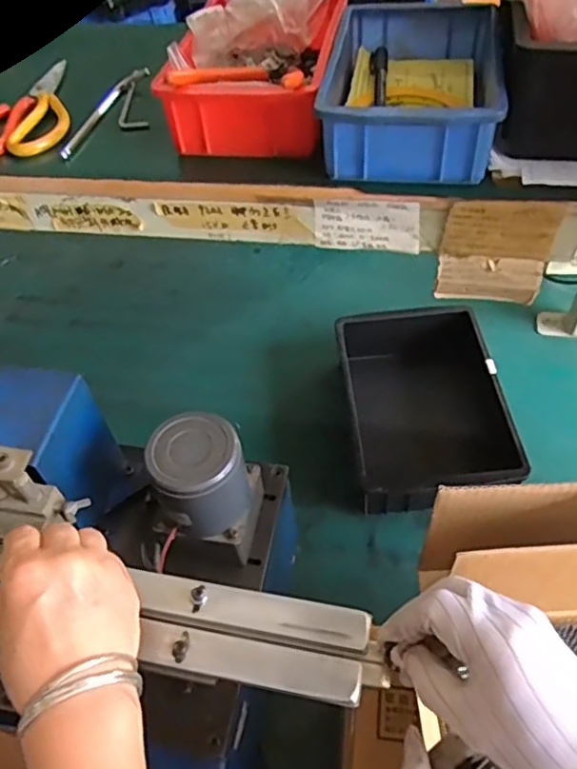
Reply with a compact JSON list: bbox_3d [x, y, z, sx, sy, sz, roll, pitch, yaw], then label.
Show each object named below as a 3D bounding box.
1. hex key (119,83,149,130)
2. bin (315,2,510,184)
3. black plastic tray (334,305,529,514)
[{"bbox_3d":[-0.150,-0.262,0.578,0.025,0.006,0.075,-20,57,-1],"label":"hex key"},{"bbox_3d":[0.098,-0.239,0.493,0.125,0.055,0.191,4,51,9],"label":"bin"},{"bbox_3d":[0.179,0.031,0.833,0.197,0.089,0.288,-6,51,1],"label":"black plastic tray"}]

